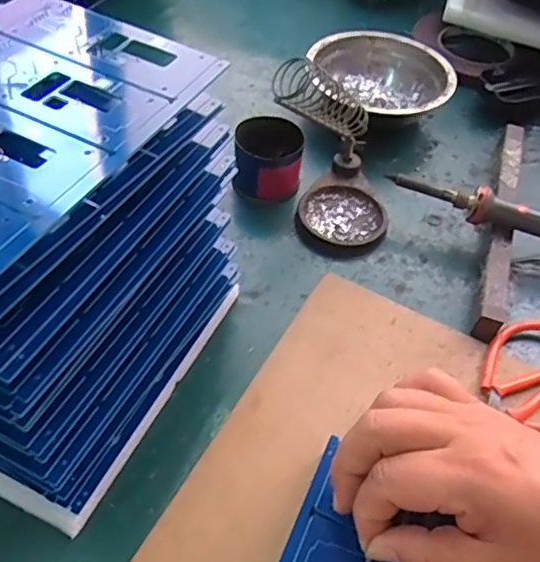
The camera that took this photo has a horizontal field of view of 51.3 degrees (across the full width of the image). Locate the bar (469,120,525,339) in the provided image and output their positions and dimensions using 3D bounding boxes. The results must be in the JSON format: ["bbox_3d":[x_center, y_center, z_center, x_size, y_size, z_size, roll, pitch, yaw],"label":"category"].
[{"bbox_3d":[0.172,-0.046,0.417,0.015,0.024,0.213,17,51,9],"label":"bar"}]

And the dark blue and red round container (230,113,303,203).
[{"bbox_3d":[-0.001,-0.098,0.426,0.050,0.045,0.060,4,50,-1],"label":"dark blue and red round container"}]

